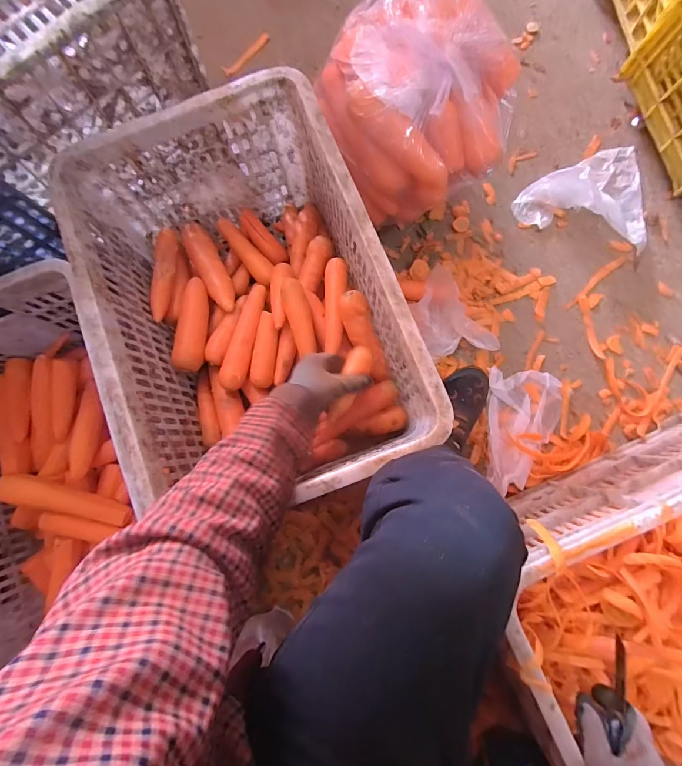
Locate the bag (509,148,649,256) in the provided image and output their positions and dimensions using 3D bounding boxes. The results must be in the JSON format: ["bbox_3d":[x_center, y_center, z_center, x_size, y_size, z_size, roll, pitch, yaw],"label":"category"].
[{"bbox_3d":[0.473,-0.375,0.703,0.232,0.059,0.206,22,84,5],"label":"bag"}]

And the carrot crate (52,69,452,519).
[{"bbox_3d":[-0.121,-0.101,0.557,0.360,0.222,0.509,-19,82,0],"label":"carrot crate"}]

